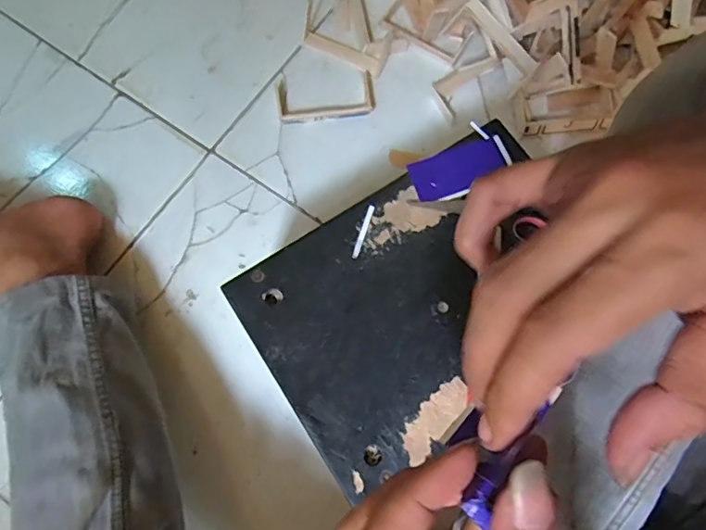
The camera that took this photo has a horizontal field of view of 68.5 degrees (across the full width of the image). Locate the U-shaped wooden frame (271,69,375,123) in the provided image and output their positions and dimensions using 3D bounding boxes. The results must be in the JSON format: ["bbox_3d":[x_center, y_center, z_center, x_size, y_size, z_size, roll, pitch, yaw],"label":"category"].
[{"bbox_3d":[-0.032,-0.195,0.603,0.113,0.015,0.058,-3,73,0],"label":"U-shaped wooden frame"}]

